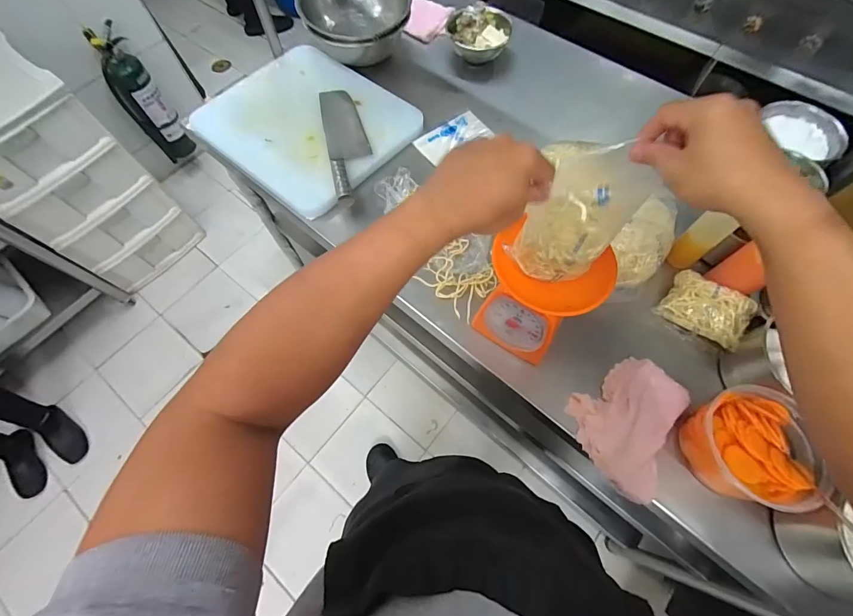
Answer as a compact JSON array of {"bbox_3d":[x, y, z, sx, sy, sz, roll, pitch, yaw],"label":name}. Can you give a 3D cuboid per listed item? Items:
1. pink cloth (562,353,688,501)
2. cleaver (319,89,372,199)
[{"bbox_3d":[0.302,0.165,0.540,0.168,0.046,0.153,-40,72,-15],"label":"pink cloth"},{"bbox_3d":[-0.163,-0.345,0.754,0.081,0.029,0.317,-14,67,-5],"label":"cleaver"}]

